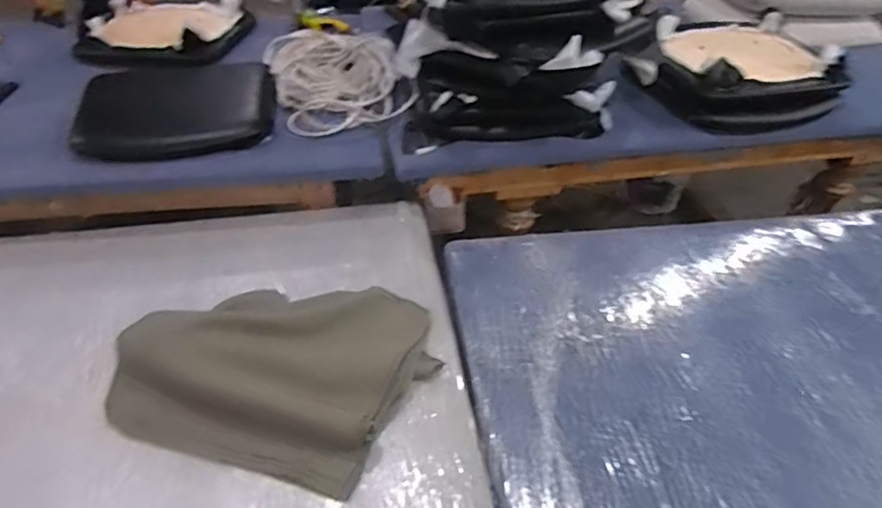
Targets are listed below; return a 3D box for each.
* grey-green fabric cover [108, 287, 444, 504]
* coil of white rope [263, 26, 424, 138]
[{"bbox_3d":[-0.291,0.184,1.006,0.520,0.069,0.387,11,43,11],"label":"grey-green fabric cover"},{"bbox_3d":[-0.291,-0.509,1.585,0.357,0.085,0.518,-14,44,-17],"label":"coil of white rope"}]

